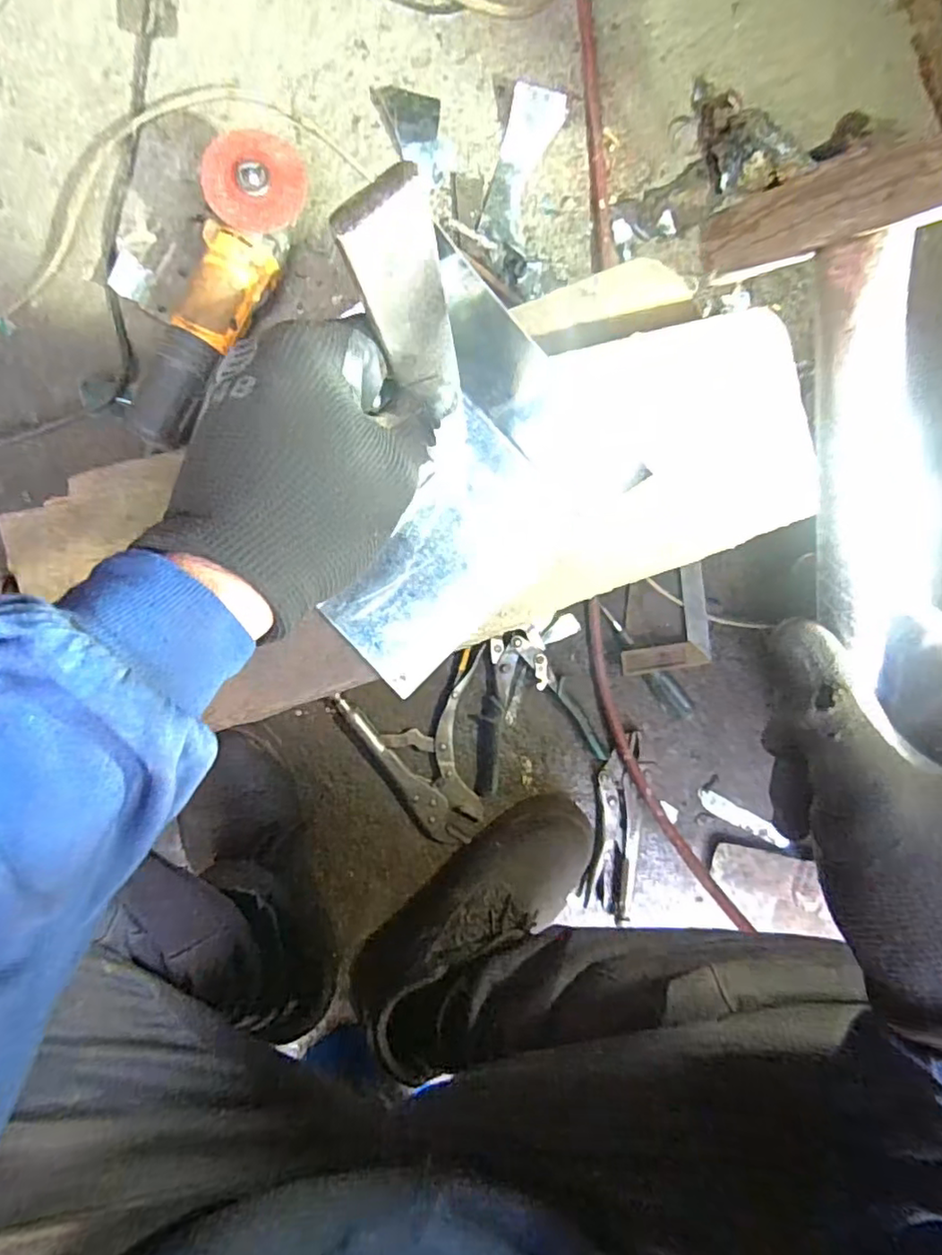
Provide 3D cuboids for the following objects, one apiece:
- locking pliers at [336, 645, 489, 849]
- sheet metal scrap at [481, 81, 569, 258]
[{"bbox_3d":[-0.038,0.140,0.641,0.148,0.022,0.188,-16,93,-8],"label":"locking pliers"},{"bbox_3d":[0.053,-0.467,0.621,0.056,0.047,0.145,14,89,-8],"label":"sheet metal scrap"}]

